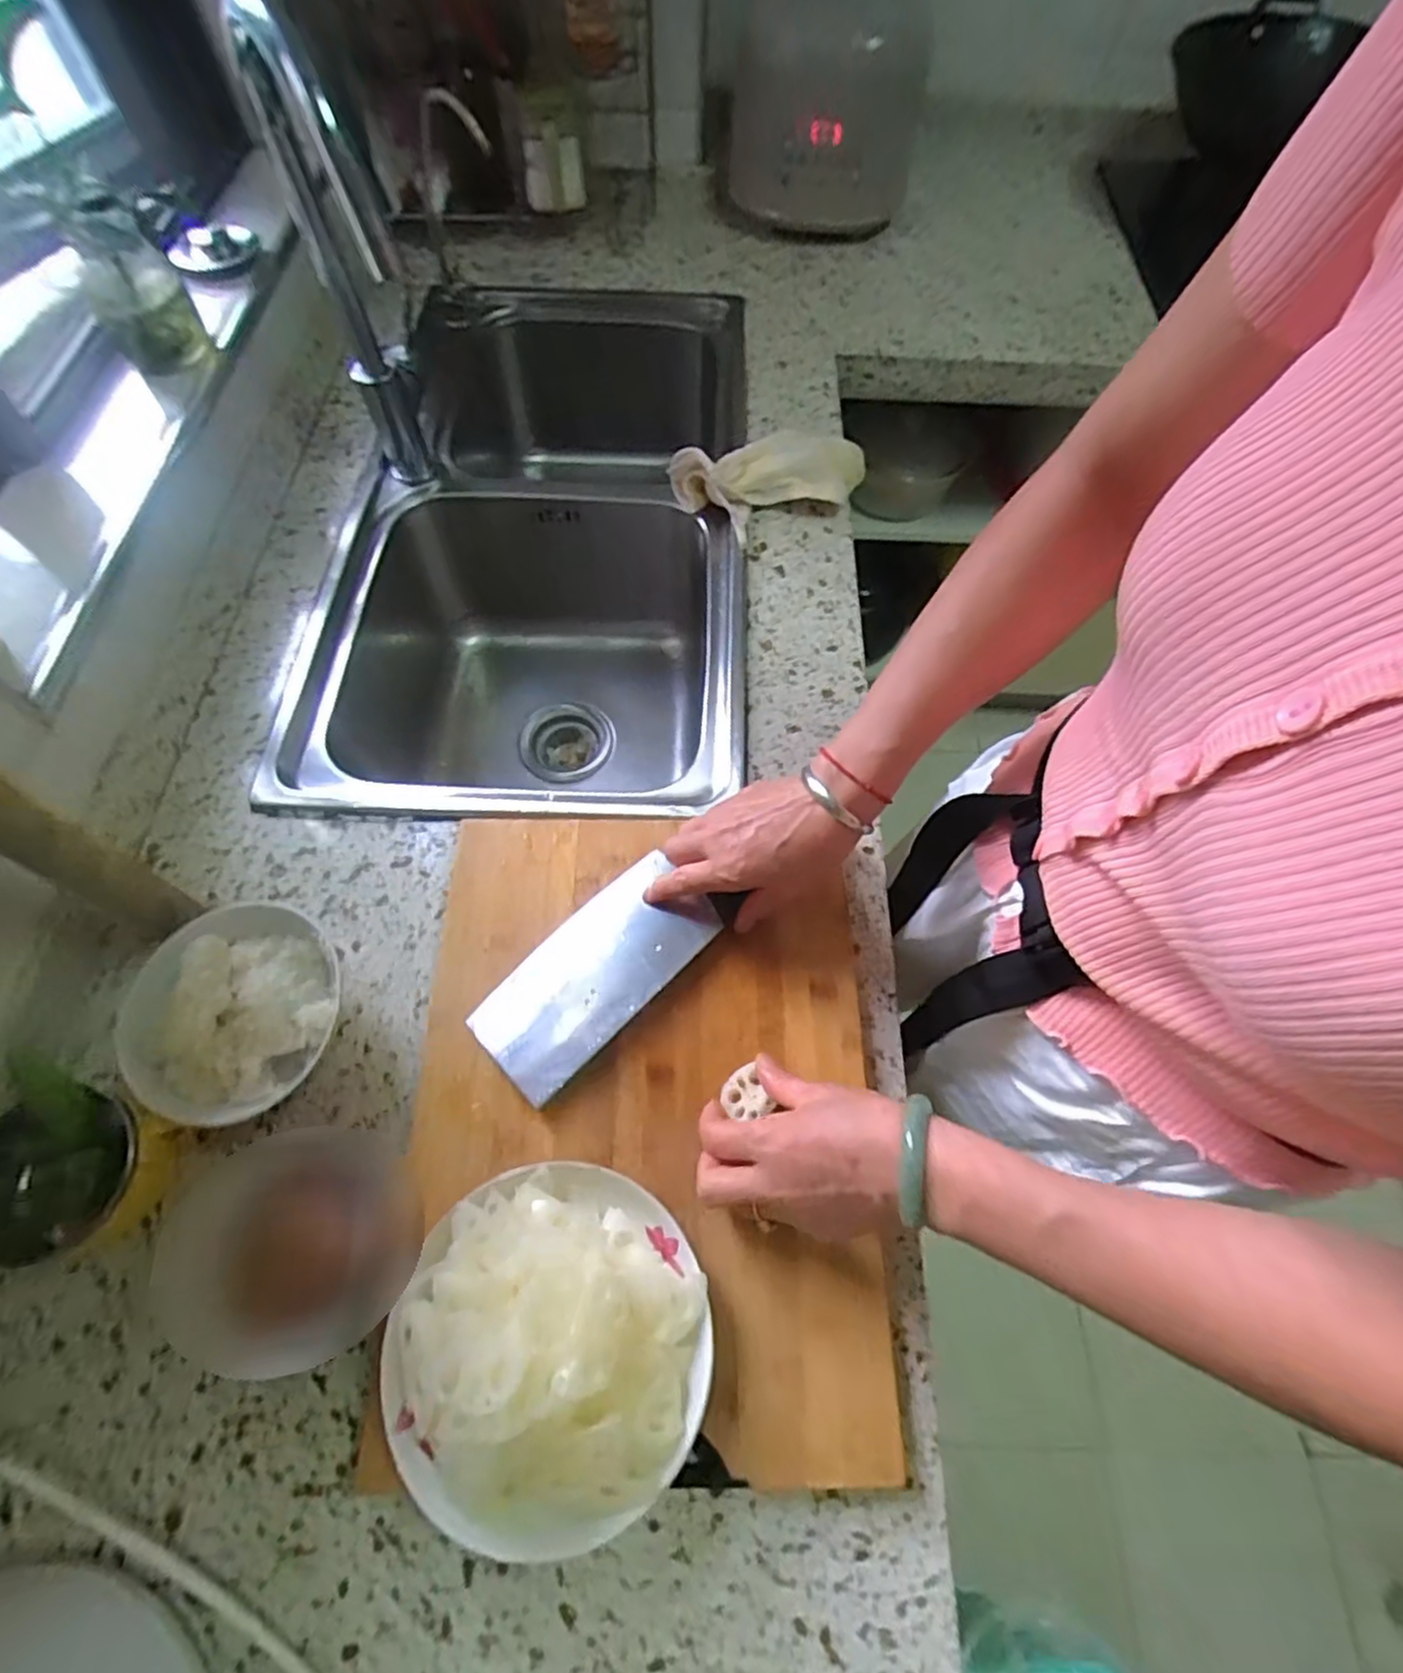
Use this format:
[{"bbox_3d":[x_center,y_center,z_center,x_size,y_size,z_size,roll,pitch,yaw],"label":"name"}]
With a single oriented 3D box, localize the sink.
[{"bbox_3d":[-0.167,-0.301,0.820,0.408,0.237,0.735,2,65,-1],"label":"sink"}]

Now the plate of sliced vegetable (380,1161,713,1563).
[{"bbox_3d":[-0.080,0.260,0.353,0.161,0.057,0.165,22,66,9],"label":"plate of sliced vegetable"}]

